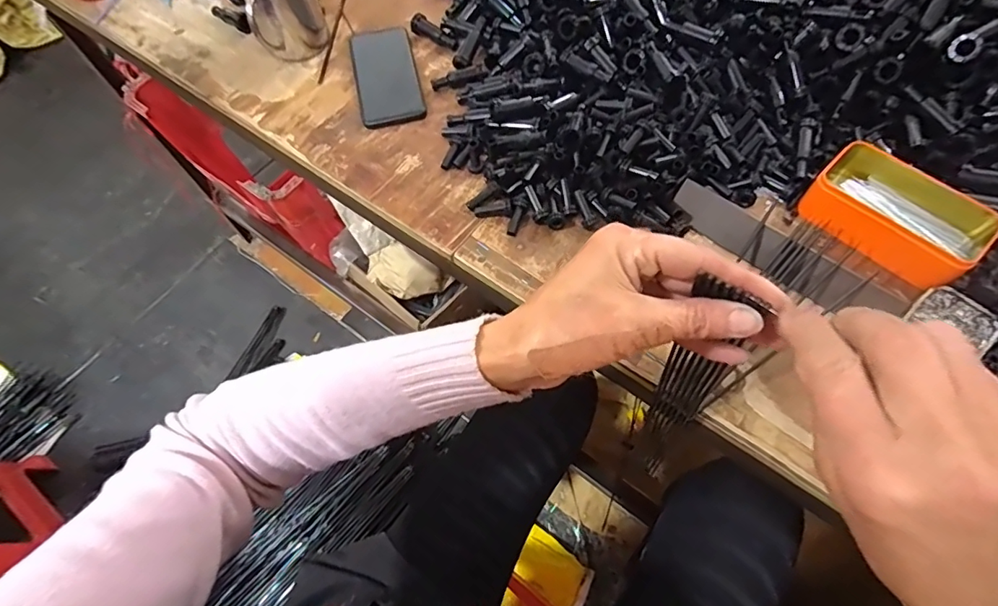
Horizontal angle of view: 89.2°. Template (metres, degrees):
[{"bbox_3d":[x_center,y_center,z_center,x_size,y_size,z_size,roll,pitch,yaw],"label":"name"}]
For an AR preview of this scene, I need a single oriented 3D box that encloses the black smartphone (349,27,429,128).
[{"bbox_3d":[-0.139,-0.281,0.621,0.079,0.010,0.164,-14,64,-5],"label":"black smartphone"}]

